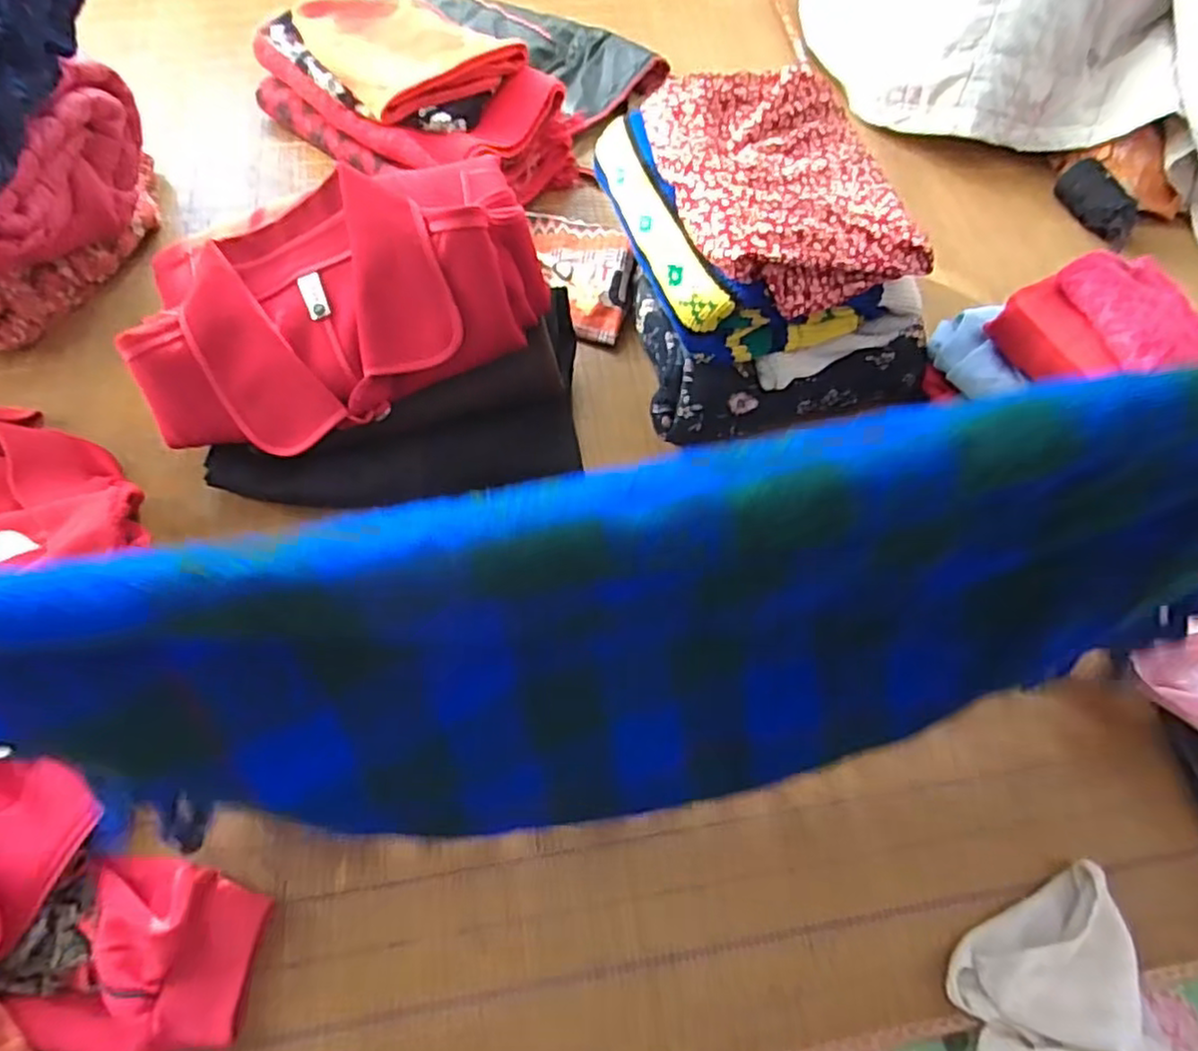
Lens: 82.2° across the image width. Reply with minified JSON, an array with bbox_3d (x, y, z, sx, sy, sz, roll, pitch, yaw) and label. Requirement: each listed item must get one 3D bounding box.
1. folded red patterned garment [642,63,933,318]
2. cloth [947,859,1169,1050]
[{"bbox_3d":[0.154,-0.301,0.591,0.182,0.040,0.256,-10,65,-8],"label":"folded red patterned garment"},{"bbox_3d":[0.325,0.343,0.461,0.145,0.064,0.182,6,64,-1],"label":"cloth"}]

